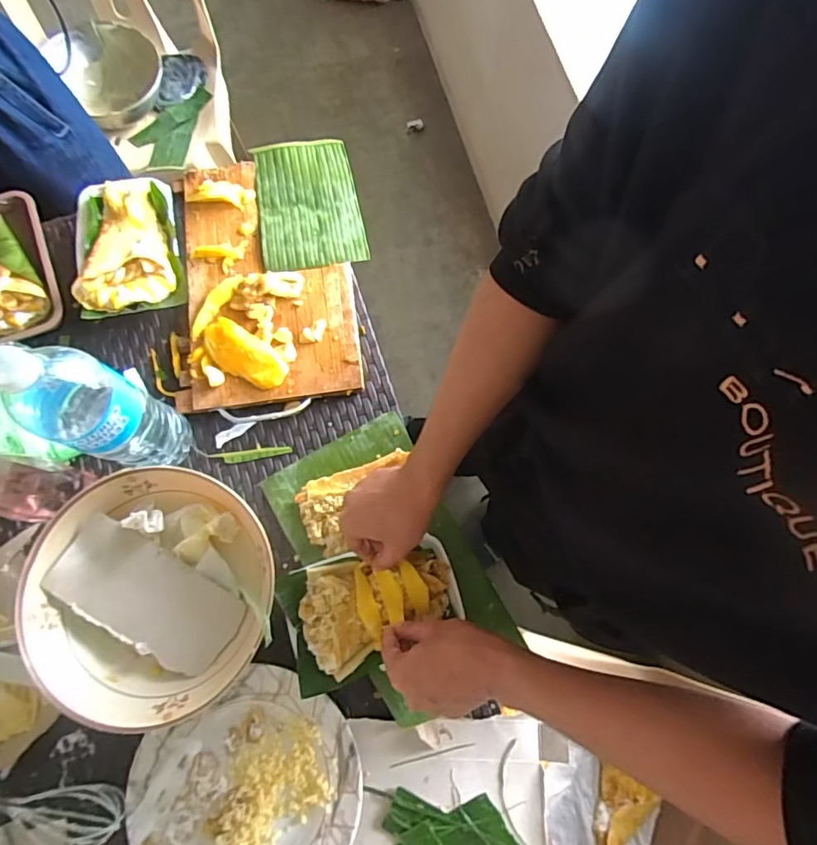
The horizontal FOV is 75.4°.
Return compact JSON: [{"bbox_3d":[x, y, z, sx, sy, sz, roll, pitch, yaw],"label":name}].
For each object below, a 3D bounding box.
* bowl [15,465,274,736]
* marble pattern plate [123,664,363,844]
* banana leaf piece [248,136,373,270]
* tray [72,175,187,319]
[{"bbox_3d":[-0.261,0.173,0.548,0.234,0.058,0.232,0,75,0],"label":"bowl"},{"bbox_3d":[-0.156,0.370,0.519,0.219,0.019,0.196,-33,78,-8],"label":"marble pattern plate"},{"bbox_3d":[-0.130,-0.287,0.684,0.127,0.023,0.183,-11,76,-3],"label":"banana leaf piece"},{"bbox_3d":[-0.350,-0.222,0.656,0.117,0.030,0.182,-13,76,-4],"label":"tray"}]

